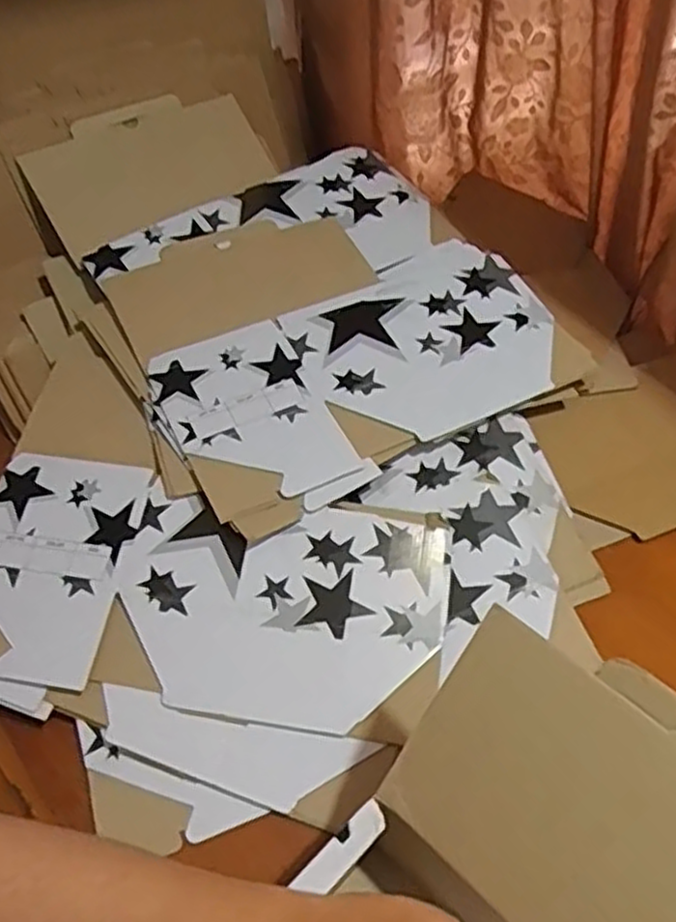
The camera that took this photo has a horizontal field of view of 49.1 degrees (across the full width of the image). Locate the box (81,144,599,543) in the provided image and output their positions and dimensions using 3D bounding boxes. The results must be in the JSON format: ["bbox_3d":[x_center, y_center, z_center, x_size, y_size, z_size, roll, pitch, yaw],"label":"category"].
[{"bbox_3d":[-0.015,-0.166,0.788,0.411,0.024,0.415,-25,61,-19],"label":"box"}]

